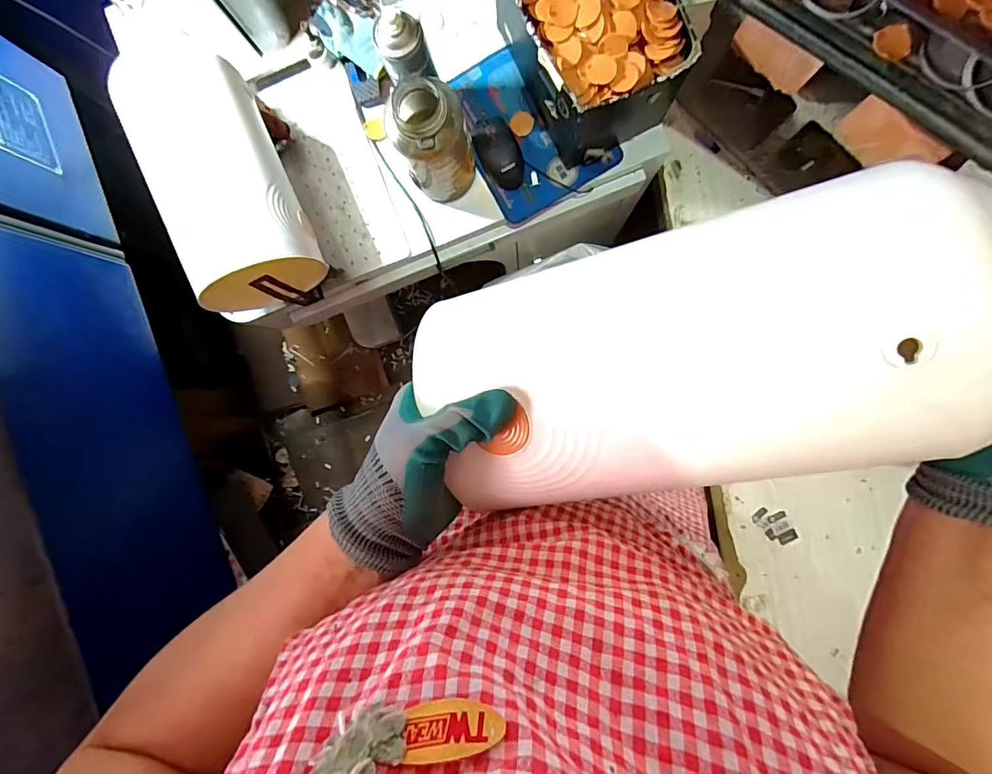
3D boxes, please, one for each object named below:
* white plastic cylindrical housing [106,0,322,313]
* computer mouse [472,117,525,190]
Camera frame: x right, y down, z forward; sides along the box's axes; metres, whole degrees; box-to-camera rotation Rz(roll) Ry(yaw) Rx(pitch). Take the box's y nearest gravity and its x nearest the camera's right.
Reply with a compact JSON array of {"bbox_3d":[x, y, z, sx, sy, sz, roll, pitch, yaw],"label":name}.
[{"bbox_3d":[-0.357,-0.287,0.596,0.147,0.130,0.353,-23,89,4],"label":"white plastic cylindrical housing"},{"bbox_3d":[0.005,-0.374,0.716,0.067,0.036,0.115,-22,89,4],"label":"computer mouse"}]

